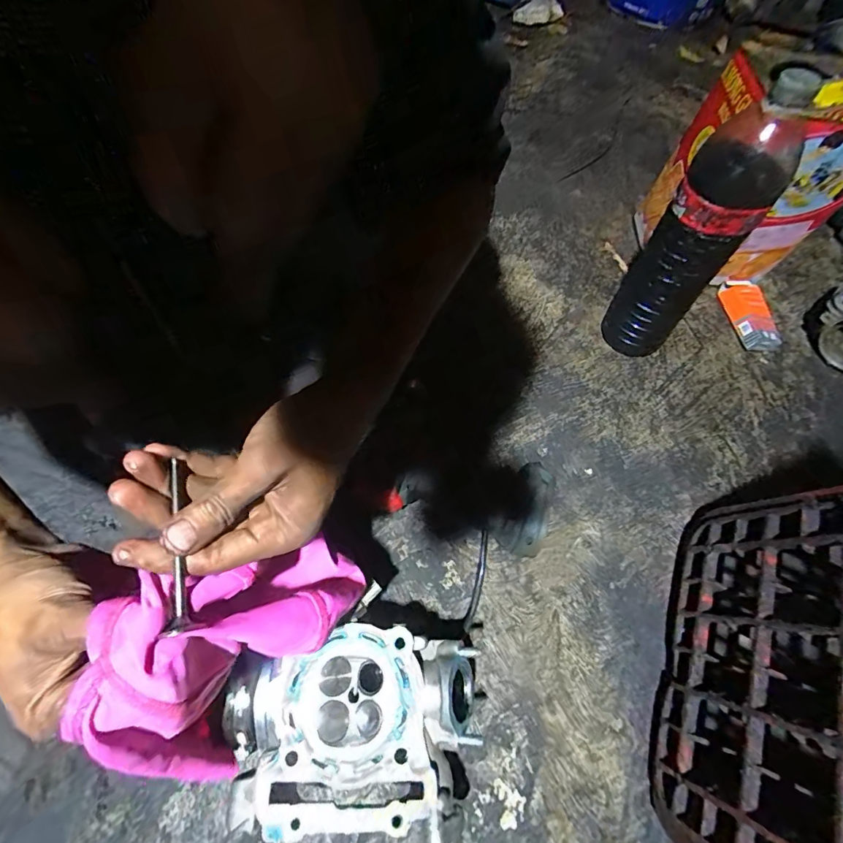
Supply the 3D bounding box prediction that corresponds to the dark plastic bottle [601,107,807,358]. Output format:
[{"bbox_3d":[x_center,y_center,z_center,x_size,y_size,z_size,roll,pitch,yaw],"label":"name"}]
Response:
[{"bbox_3d":[0.290,-0.184,0.479,0.087,0.271,0.079,36,70,15],"label":"dark plastic bottle"}]

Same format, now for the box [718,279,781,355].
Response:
[{"bbox_3d":[0.475,-0.156,0.618,0.049,0.024,0.116,-3,66,-2],"label":"box"}]

